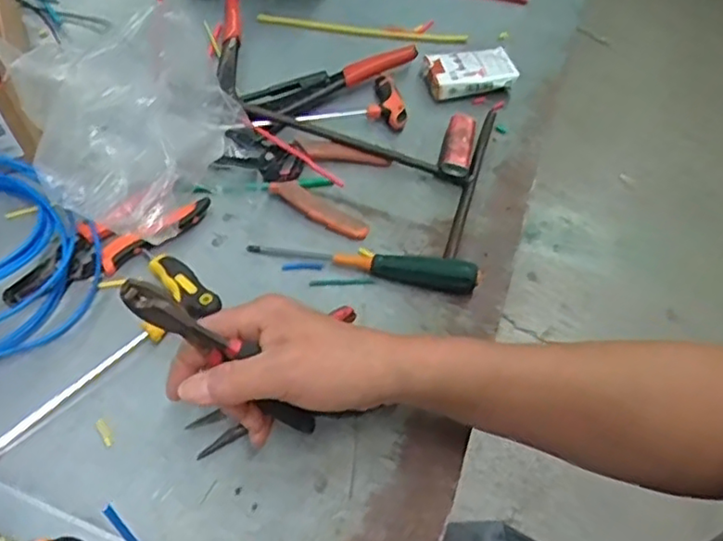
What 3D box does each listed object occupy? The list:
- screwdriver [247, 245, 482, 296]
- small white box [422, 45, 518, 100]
[{"bbox_3d":[0.003,-0.014,0.536,0.187,0.028,0.031,12,56,4],"label":"screwdriver"},{"bbox_3d":[0.111,-0.205,0.667,0.087,0.027,0.056,-8,57,-10],"label":"small white box"}]

